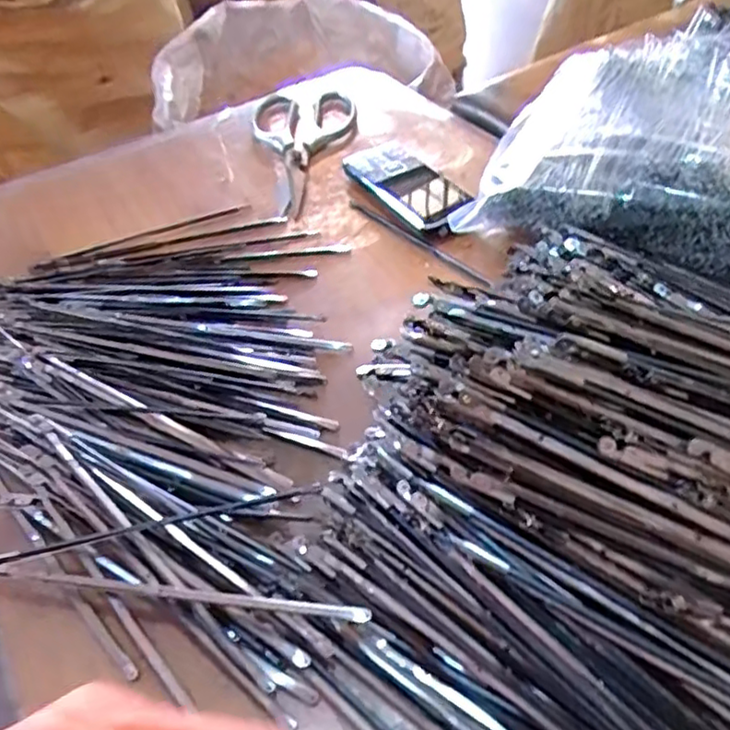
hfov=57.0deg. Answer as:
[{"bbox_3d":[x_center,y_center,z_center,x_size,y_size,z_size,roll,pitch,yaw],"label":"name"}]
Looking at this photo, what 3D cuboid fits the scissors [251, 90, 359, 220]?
[{"bbox_3d":[-0.047,-0.191,0.583,0.093,0.015,0.202,-10,46,-4],"label":"scissors"}]

